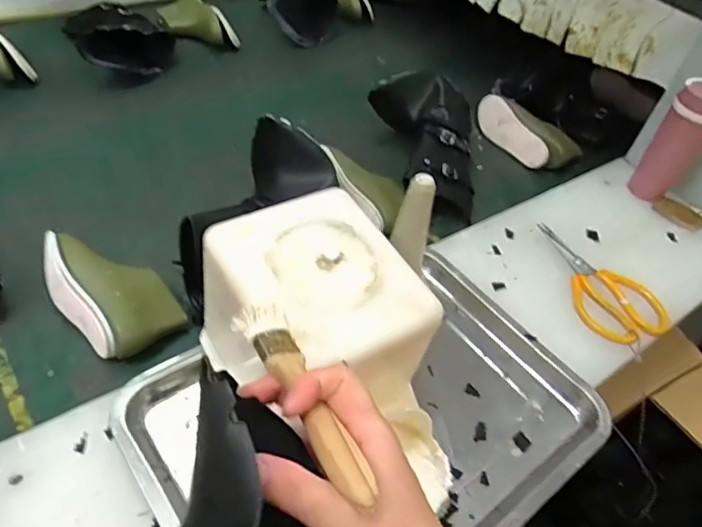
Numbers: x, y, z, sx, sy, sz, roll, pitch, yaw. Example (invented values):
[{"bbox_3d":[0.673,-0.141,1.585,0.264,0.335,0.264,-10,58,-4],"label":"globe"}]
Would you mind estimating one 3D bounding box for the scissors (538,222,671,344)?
[{"bbox_3d":[0.302,0.015,0.670,0.100,0.010,0.194,-9,49,-17],"label":"scissors"}]

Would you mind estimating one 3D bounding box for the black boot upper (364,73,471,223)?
[{"bbox_3d":[0.131,-0.177,0.823,0.148,0.071,0.257,-8,65,-16],"label":"black boot upper"}]

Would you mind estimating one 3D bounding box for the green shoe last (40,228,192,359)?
[{"bbox_3d":[-0.263,0.028,0.586,0.173,0.053,0.094,37,52,24],"label":"green shoe last"}]

